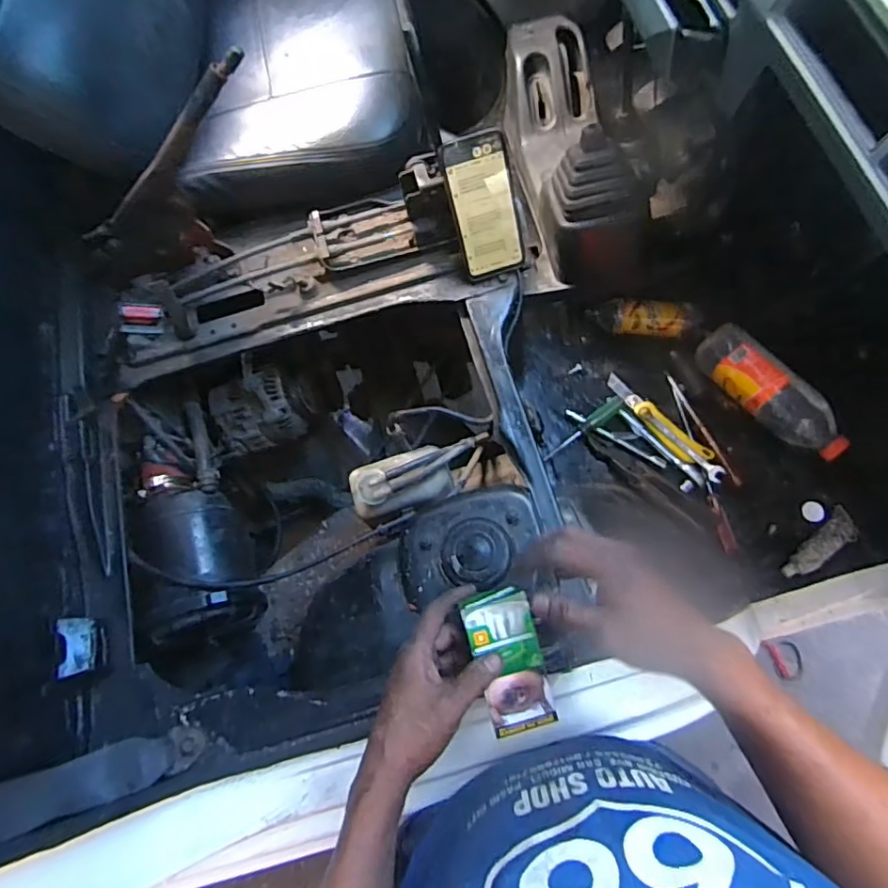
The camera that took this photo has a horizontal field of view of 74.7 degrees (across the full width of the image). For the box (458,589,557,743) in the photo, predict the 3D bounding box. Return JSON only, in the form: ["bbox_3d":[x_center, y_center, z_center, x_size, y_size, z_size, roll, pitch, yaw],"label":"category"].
[{"bbox_3d":[0.056,0.184,0.494,0.055,0.021,0.115,-15,84,-3],"label":"box"}]

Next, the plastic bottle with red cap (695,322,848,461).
[{"bbox_3d":[0.490,-0.076,0.881,0.081,0.059,0.250,-32,73,-8],"label":"plastic bottle with red cap"}]

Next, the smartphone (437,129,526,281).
[{"bbox_3d":[0.051,-0.290,0.722,0.079,0.170,0.012,-15,35,4],"label":"smartphone"}]

